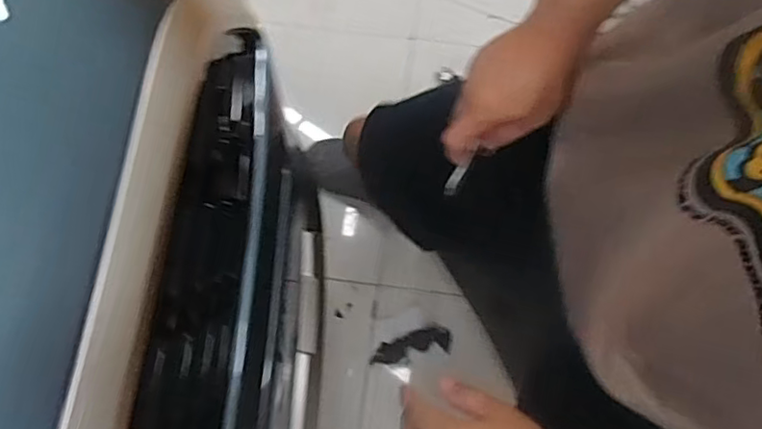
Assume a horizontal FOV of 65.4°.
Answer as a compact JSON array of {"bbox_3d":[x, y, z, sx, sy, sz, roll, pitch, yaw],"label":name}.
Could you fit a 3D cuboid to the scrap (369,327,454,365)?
[{"bbox_3d":[0.057,0.243,1.110,0.152,0.005,0.052,-9,70,-4],"label":"scrap"}]

